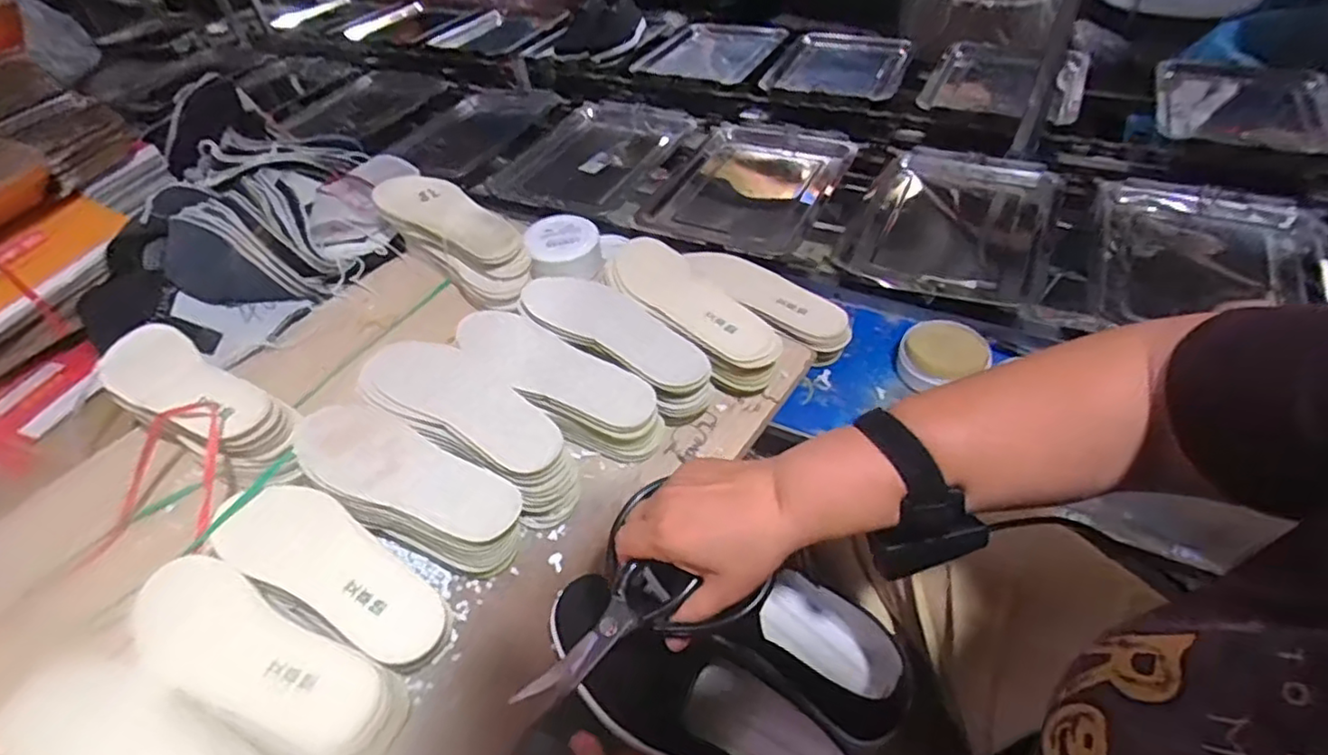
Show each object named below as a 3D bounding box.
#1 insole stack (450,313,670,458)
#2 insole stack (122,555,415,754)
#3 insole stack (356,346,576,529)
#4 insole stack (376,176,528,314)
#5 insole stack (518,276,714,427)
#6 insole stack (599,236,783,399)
[{"bbox_3d":[-0.124,-0.001,0.711,0.267,0.065,0.090,32,56,17],"label":"insole stack"},{"bbox_3d":[-0.307,0.226,0.512,0.244,0.066,0.079,17,50,21],"label":"insole stack"},{"bbox_3d":[-0.195,0.058,0.674,0.261,0.096,0.100,30,55,30],"label":"insole stack"},{"bbox_3d":[-0.268,-0.179,0.871,0.278,0.107,0.089,37,58,20],"label":"insole stack"},{"bbox_3d":[-0.055,-0.040,0.759,0.259,0.078,0.093,26,53,28],"label":"insole stack"},{"bbox_3d":[0.033,-0.078,0.787,0.105,0.070,0.260,-36,52,-27],"label":"insole stack"}]

